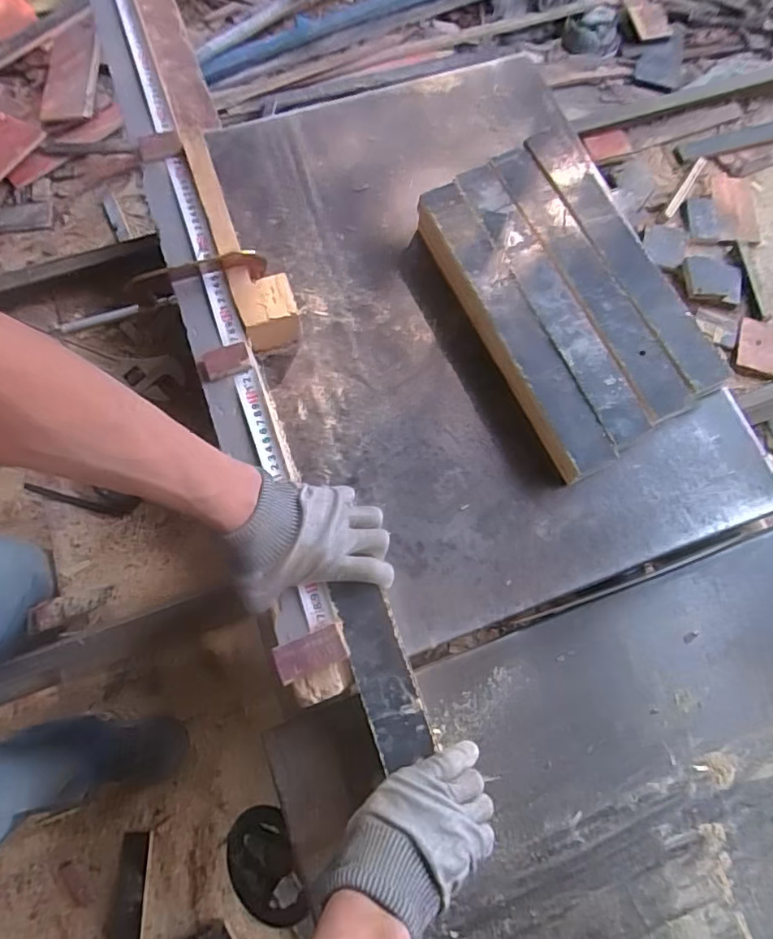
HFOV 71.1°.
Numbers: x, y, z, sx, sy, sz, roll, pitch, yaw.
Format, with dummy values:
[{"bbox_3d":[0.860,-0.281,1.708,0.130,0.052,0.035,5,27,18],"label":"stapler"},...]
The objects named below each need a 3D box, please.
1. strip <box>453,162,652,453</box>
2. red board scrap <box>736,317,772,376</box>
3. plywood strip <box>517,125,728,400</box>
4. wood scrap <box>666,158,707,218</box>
[{"bbox_3d":[0.180,-0.196,0.608,0.054,0.018,0.373,-24,77,-5],"label":"strip"},{"bbox_3d":[0.509,-0.164,0.730,0.068,0.006,0.076,17,73,2],"label":"red board scrap"},{"bbox_3d":[0.272,-0.251,0.625,0.051,0.020,0.373,-24,77,-5],"label":"plywood strip"},{"bbox_3d":[0.448,-0.423,0.810,0.014,0.010,0.127,33,74,6],"label":"wood scrap"}]

